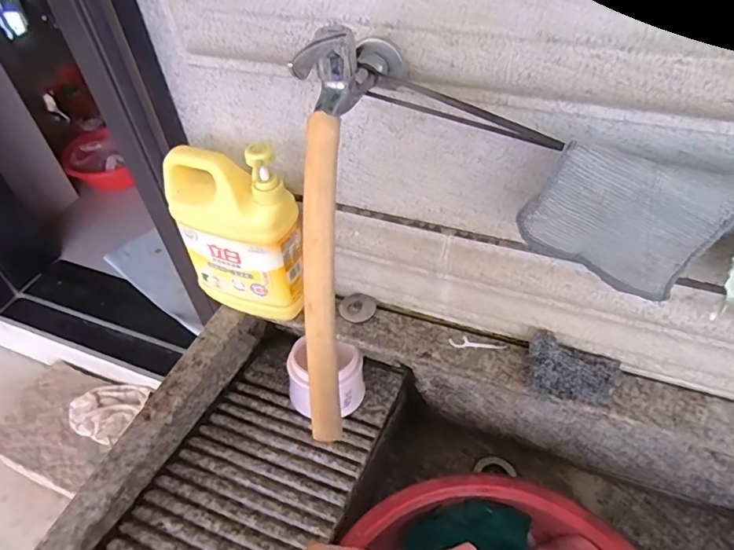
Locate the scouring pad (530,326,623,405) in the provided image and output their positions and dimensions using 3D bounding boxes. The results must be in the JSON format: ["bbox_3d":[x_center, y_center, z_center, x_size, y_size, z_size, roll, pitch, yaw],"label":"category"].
[{"bbox_3d":[0.223,0.107,0.574,0.094,0.016,0.062,25,84,10],"label":"scouring pad"}]

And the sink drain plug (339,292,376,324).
[{"bbox_3d":[-0.012,0.042,0.675,0.046,0.011,0.042,-3,46,3],"label":"sink drain plug"}]

